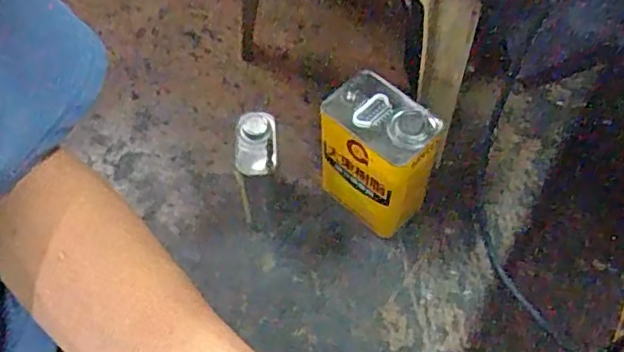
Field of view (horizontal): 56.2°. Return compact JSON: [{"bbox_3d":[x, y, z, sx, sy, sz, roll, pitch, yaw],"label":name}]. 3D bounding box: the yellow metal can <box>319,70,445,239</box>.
[{"bbox_3d":[0.106,-0.023,0.935,0.175,0.232,0.112,39,68,22],"label":"yellow metal can"}]

